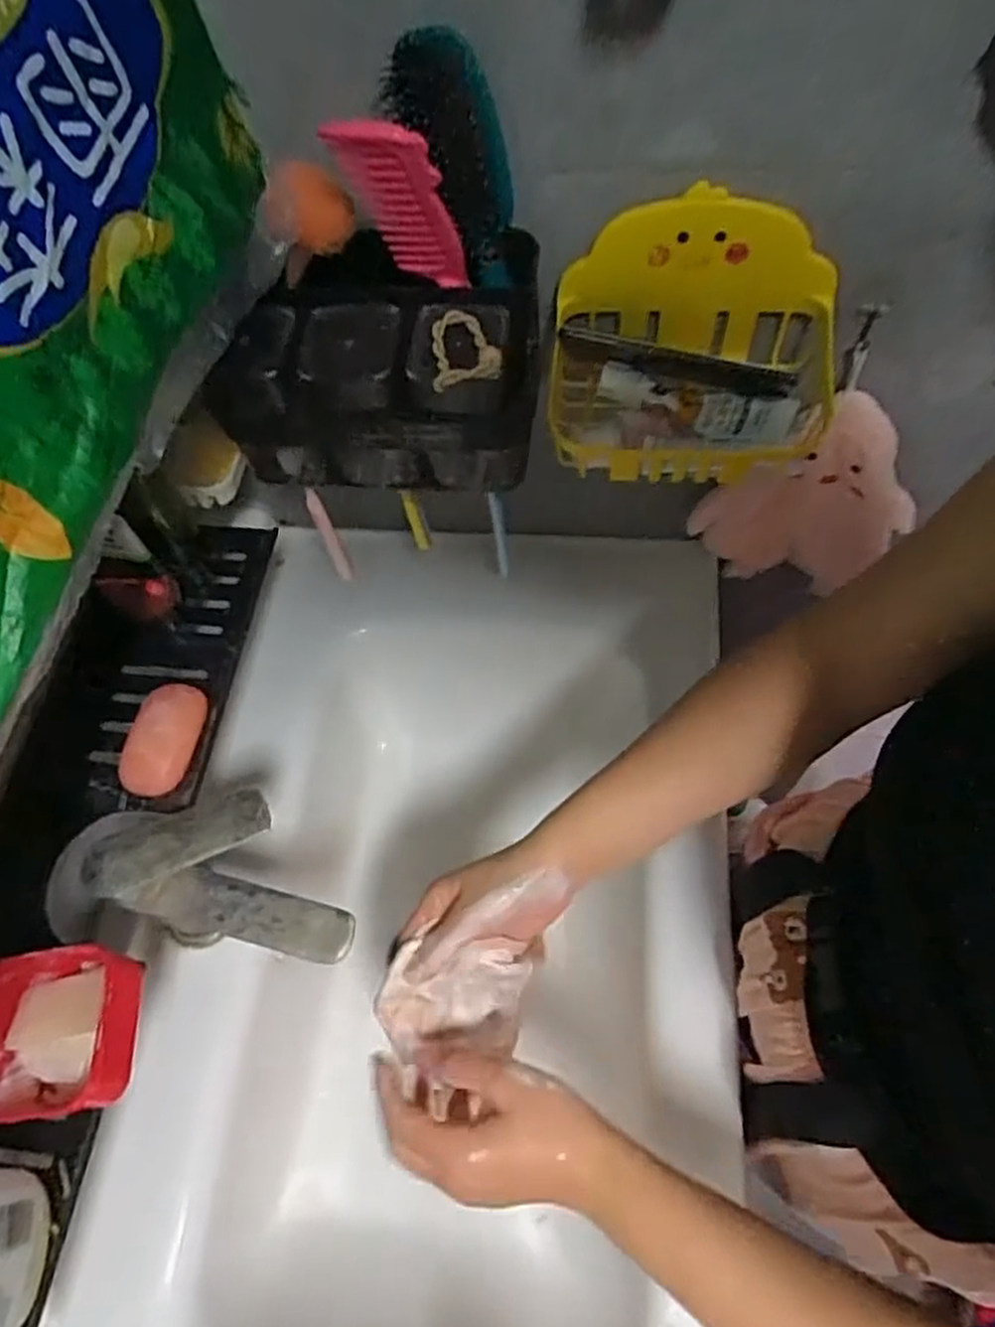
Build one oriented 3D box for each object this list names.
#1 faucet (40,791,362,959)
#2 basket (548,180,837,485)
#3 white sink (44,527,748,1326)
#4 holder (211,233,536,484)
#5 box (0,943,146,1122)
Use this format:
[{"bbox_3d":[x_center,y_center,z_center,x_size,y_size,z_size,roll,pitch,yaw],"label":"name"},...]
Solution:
[{"bbox_3d":[-0.189,0.137,0.503,0.182,0.058,0.100,1,61,4],"label":"faucet"},{"bbox_3d":[0.138,-0.212,0.518,0.202,0.134,0.121,6,61,7],"label":"basket"},{"bbox_3d":[-0.039,0.257,0.669,0.452,0.185,0.798,3,61,5],"label":"white sink"},{"bbox_3d":[-0.079,-0.197,0.530,0.212,0.135,0.114,7,61,8],"label":"holder"},{"bbox_3d":[-0.262,0.215,0.446,0.096,0.033,0.092,-7,61,0],"label":"box"}]

